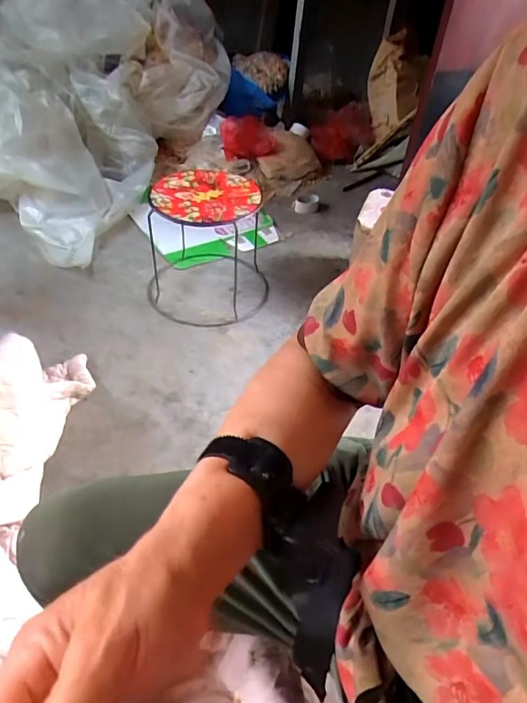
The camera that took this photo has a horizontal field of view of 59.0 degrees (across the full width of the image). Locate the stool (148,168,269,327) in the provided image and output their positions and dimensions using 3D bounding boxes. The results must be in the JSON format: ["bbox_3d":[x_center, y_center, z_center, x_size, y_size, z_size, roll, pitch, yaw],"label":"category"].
[{"bbox_3d":[-0.165,-0.335,1.334,0.301,0.300,0.375,1,44,-9],"label":"stool"}]

